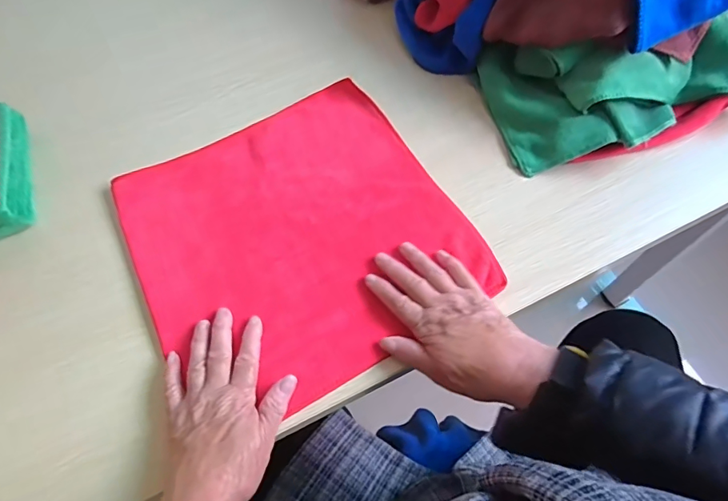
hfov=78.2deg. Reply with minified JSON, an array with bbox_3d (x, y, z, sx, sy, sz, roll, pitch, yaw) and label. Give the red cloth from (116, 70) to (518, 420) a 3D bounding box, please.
[{"bbox_3d":[-0.072,-0.020,0.465,0.312,0.009,0.312,-28,64,-10],"label":"red cloth"}]

